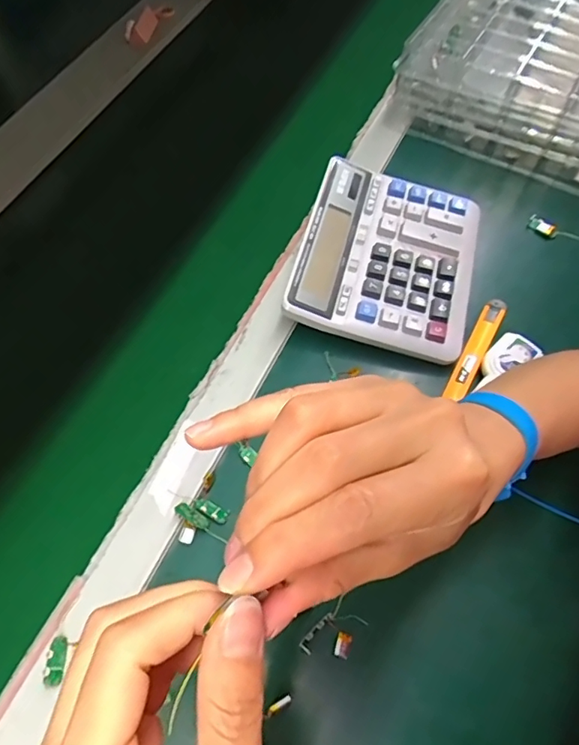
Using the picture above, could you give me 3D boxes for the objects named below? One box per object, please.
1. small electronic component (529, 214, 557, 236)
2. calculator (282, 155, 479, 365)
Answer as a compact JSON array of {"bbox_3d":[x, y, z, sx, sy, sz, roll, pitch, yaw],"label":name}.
[{"bbox_3d":[0.255,-0.149,0.536,0.009,0.011,0.028,-34,55,-17],"label":"small electronic component"},{"bbox_3d":[0.091,-0.111,0.488,0.154,0.030,0.184,15,63,8],"label":"calculator"}]

